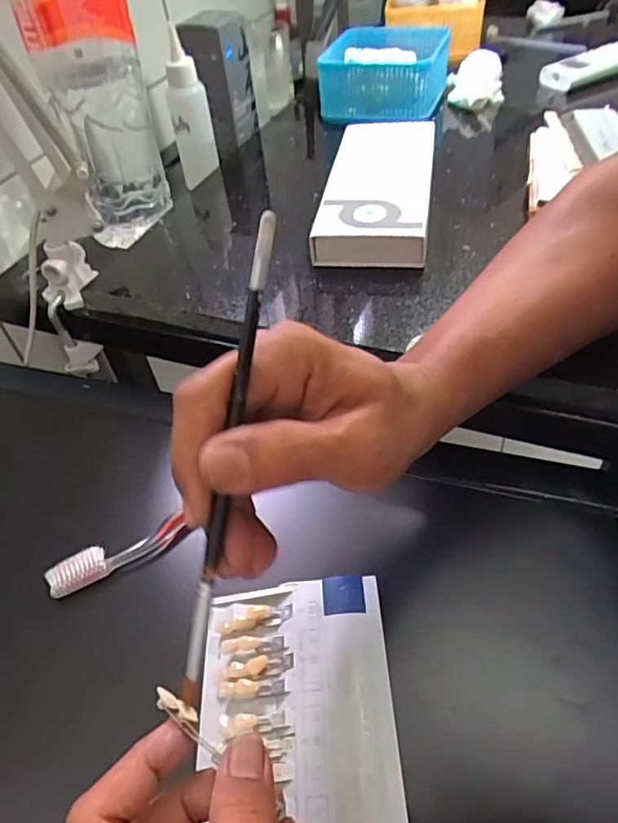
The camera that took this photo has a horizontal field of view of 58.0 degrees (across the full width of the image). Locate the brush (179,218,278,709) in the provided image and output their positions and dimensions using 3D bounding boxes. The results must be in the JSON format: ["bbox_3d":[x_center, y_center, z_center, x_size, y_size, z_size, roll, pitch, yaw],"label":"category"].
[{"bbox_3d":[-0.031,0.021,0.212,0.007,0.191,0.006,10,4,17],"label":"brush"}]

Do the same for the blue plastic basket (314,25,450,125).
[{"bbox_3d":[0.097,-0.412,0.676,0.136,0.065,0.163,8,47,15],"label":"blue plastic basket"}]

